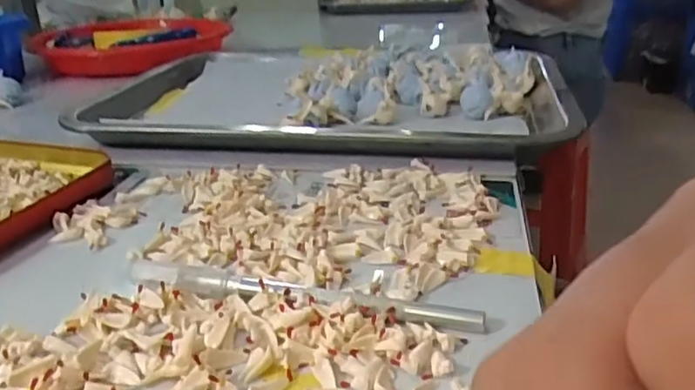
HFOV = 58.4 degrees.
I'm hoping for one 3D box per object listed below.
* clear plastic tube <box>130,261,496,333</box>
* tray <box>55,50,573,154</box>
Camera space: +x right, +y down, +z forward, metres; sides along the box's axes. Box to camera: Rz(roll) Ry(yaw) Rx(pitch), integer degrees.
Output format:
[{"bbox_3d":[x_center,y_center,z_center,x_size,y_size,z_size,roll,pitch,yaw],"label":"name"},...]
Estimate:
[{"bbox_3d":[-0.022,0.038,0.247,0.148,0.007,0.012,6,25,16],"label":"clear plastic tube"},{"bbox_3d":[-0.008,-0.084,0.496,0.336,0.028,0.246,4,25,10],"label":"tray"}]

